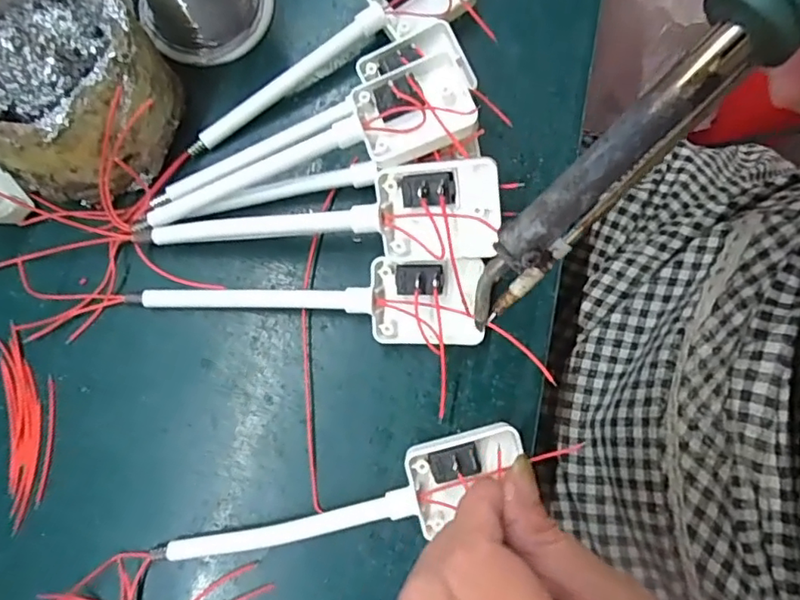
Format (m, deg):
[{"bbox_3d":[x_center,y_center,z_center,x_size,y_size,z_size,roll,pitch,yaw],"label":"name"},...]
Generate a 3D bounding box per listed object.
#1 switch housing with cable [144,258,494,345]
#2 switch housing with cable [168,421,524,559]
[{"bbox_3d":[-0.039,-0.002,0.248,0.146,0.026,0.033,4,79,2],"label":"switch housing with cable"},{"bbox_3d":[-0.021,0.086,0.232,0.147,0.012,0.031,-18,79,3],"label":"switch housing with cable"}]

